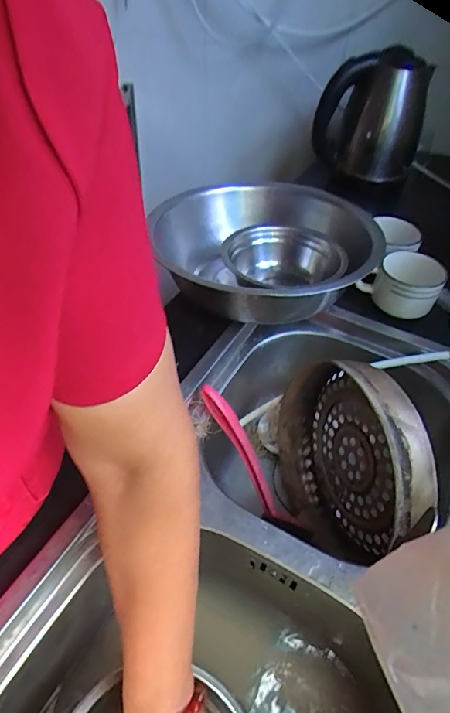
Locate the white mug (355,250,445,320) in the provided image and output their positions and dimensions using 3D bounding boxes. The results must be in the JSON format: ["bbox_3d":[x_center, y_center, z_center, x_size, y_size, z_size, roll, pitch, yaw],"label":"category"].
[{"bbox_3d":[0.246,-0.099,0.589,0.083,0.057,0.098,-33,56,-30],"label":"white mug"}]

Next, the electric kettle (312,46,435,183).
[{"bbox_3d":[0.262,-0.445,0.800,0.178,0.198,0.158,13,47,9],"label":"electric kettle"}]

